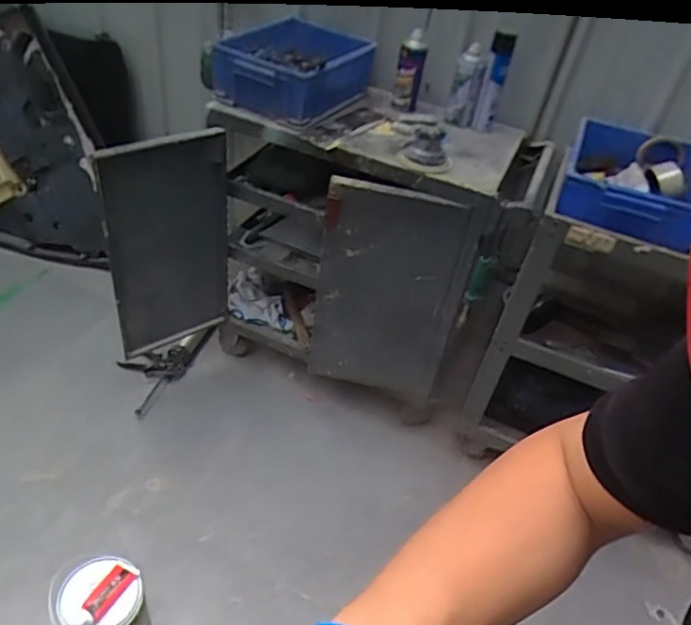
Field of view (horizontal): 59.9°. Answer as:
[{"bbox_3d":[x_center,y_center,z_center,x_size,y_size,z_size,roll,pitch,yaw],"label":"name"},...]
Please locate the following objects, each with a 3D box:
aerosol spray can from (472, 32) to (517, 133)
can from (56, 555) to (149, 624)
[{"bbox_3d":[0.314,-0.486,1.272,0.048,0.209,0.061,14,41,9],"label":"aerosol spray can"},{"bbox_3d":[-0.476,0.597,1.196,0.148,0.195,0.151,6,41,-5],"label":"can"}]

